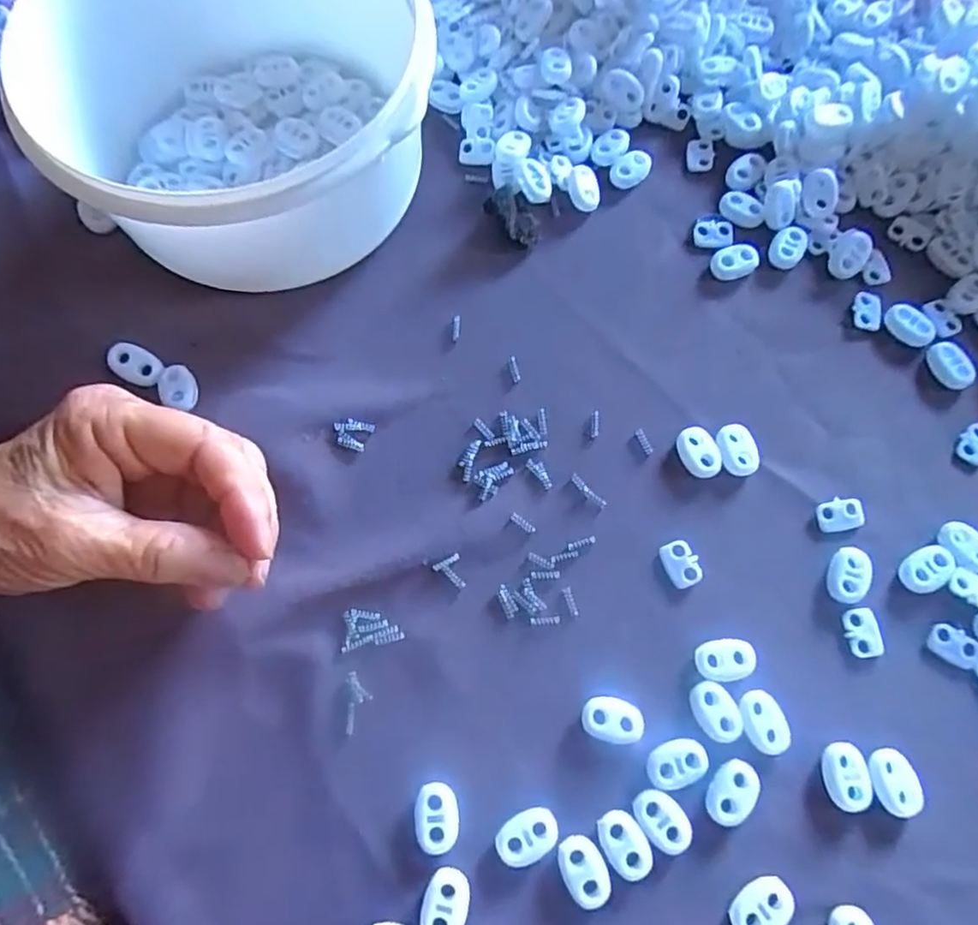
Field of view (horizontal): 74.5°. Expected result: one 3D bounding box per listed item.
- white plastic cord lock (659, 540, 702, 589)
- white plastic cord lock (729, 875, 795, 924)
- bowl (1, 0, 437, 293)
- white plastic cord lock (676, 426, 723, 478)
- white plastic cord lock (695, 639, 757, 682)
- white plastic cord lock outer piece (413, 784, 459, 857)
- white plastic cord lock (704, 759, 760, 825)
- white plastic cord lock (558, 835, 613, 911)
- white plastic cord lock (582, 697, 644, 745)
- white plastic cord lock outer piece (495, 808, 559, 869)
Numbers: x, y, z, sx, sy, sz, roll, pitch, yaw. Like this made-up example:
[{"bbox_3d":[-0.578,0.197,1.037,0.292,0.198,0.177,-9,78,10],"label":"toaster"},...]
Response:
[{"bbox_3d":[0.078,0.041,0.260,0.013,0.004,0.019,-24,73,-6],"label":"white plastic cord lock"},{"bbox_3d":[0.095,0.155,0.223,0.023,0.004,0.015,-29,74,-7],"label":"white plastic cord lock"},{"bbox_3d":[-0.107,-0.151,0.284,0.159,0.078,0.155,-1,73,2],"label":"bowl"},{"bbox_3d":[0.089,-0.005,0.273,0.016,0.005,0.022,-19,73,-4],"label":"white plastic cord lock"},{"bbox_3d":[0.092,0.076,0.248,0.023,0.004,0.015,-6,72,0],"label":"white plastic cord lock"},{"bbox_3d":[-0.019,0.128,0.231,0.016,0.004,0.023,-5,72,0],"label":"white plastic cord lock outer piece"},{"bbox_3d":[0.089,0.120,0.233,0.016,0.004,0.023,41,78,13],"label":"white plastic cord lock"},{"bbox_3d":[0.034,0.144,0.225,0.014,0.004,0.022,-25,73,-6],"label":"white plastic cord lock"},{"bbox_3d":[0.047,0.096,0.241,0.023,0.004,0.015,13,73,6],"label":"white plastic cord lock"},{"bbox_3d":[0.014,0.134,0.229,0.023,0.004,0.015,-25,74,-6],"label":"white plastic cord lock outer piece"}]

